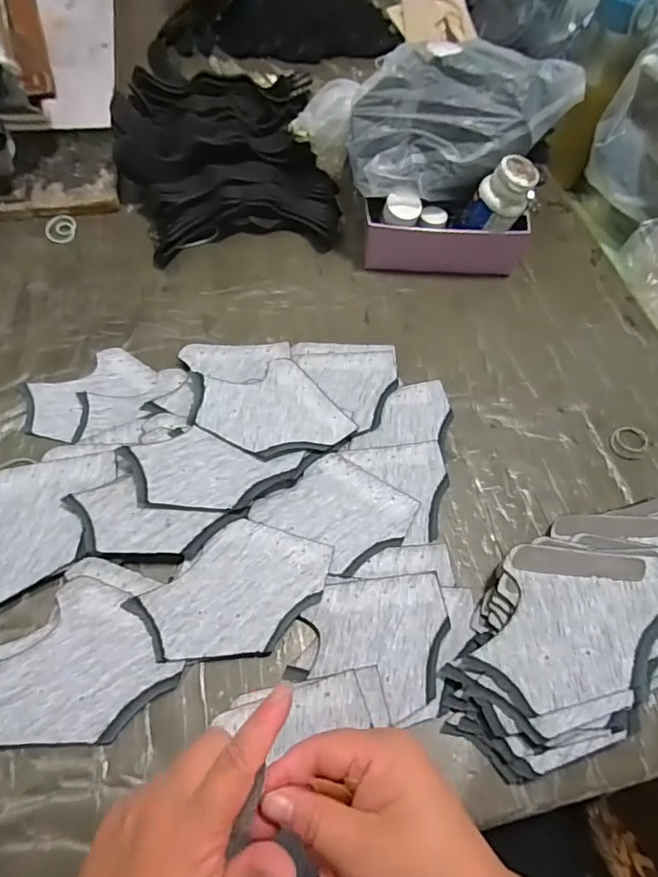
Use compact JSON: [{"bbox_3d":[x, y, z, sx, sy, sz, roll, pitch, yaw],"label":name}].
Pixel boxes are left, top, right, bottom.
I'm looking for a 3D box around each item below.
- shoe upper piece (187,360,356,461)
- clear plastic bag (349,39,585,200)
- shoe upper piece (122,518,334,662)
[{"bbox_3d":[-0.054,-0.024,0.467,0.122,0.020,0.103,-19,61,-14],"label":"shoe upper piece"},{"bbox_3d":[0.131,-0.314,0.517,0.218,0.091,0.112,-1,61,-6],"label":"clear plastic bag"},{"bbox_3d":[-0.066,0.113,0.391,0.132,0.007,0.088,-37,67,-22],"label":"shoe upper piece"}]

